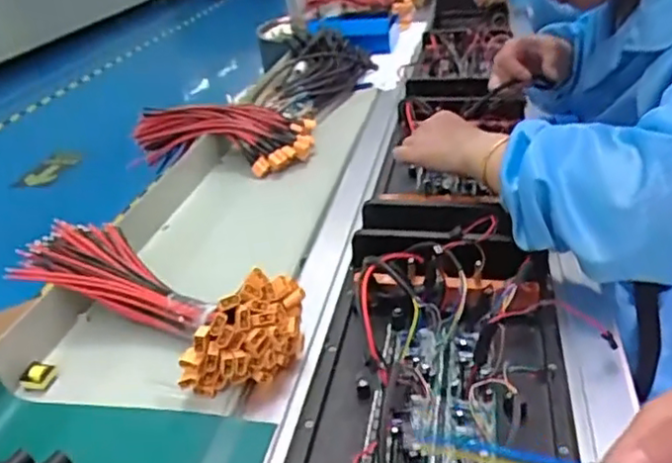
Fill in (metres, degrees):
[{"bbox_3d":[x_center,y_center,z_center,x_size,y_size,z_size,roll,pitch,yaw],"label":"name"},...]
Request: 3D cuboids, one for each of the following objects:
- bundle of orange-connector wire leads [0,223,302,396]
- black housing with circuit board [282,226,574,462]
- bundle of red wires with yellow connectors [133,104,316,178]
[{"bbox_3d":[-0.152,0.056,0.578,0.245,0.069,0.116,15,34,31],"label":"bundle of orange-connector wire leads"},{"bbox_3d":[0.074,0.107,0.499,0.194,0.075,0.367,2,29,11],"label":"black housing with circuit board"},{"bbox_3d":[-0.157,-0.136,0.948,0.261,0.067,0.139,-7,28,-5],"label":"bundle of red wires with yellow connectors"}]

